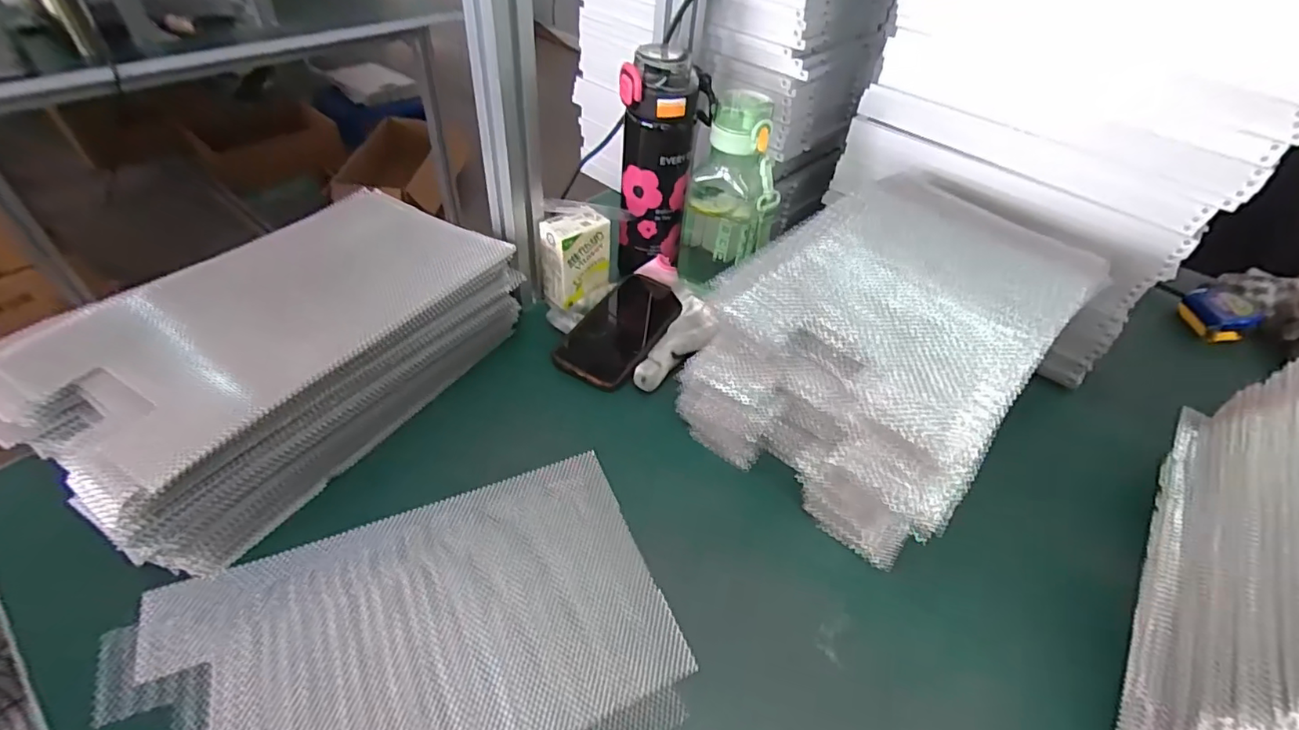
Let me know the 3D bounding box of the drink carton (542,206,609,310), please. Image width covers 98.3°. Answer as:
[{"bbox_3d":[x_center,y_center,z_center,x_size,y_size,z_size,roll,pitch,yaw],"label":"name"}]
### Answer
[{"bbox_3d":[-0.081,-0.119,0.621,0.067,0.091,0.050,-30,56,-32],"label":"drink carton"}]

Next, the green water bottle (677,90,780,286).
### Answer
[{"bbox_3d":[0.087,-0.171,0.606,0.095,0.209,0.069,12,45,4],"label":"green water bottle"}]

